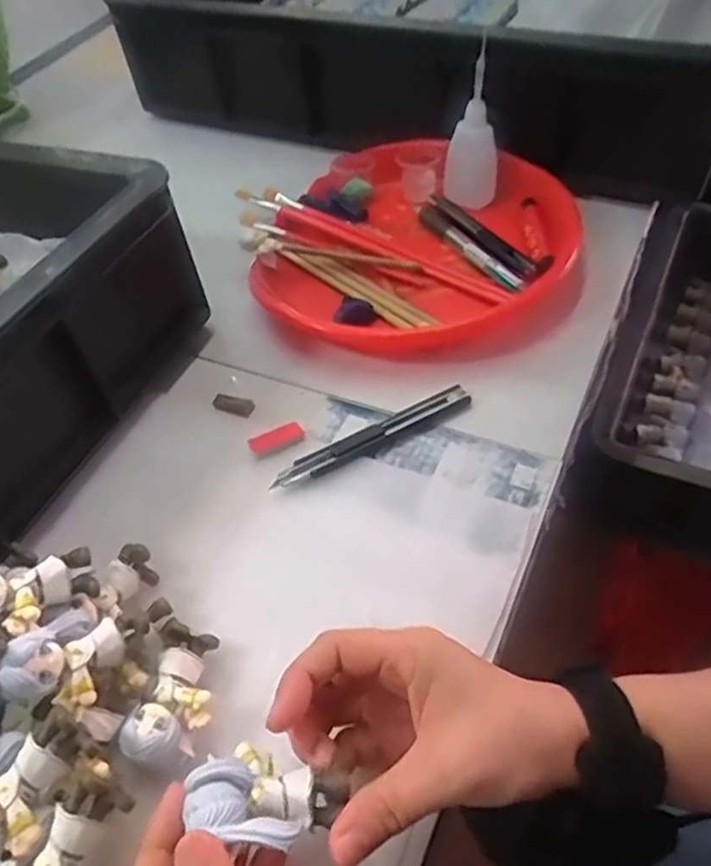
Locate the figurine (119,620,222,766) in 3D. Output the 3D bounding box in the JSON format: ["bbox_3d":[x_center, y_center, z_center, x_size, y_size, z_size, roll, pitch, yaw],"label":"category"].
[{"bbox_3d":[-0.082,0.125,0.322,0.031,0.030,0.061,7,51,13],"label":"figurine"}]

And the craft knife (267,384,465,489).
[{"bbox_3d":[0.011,0.001,0.426,0.136,0.007,0.019,-26,52,-15],"label":"craft knife"}]

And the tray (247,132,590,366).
[{"bbox_3d":[0.056,-0.148,0.527,0.231,0.031,0.228,11,52,16],"label":"tray"}]

